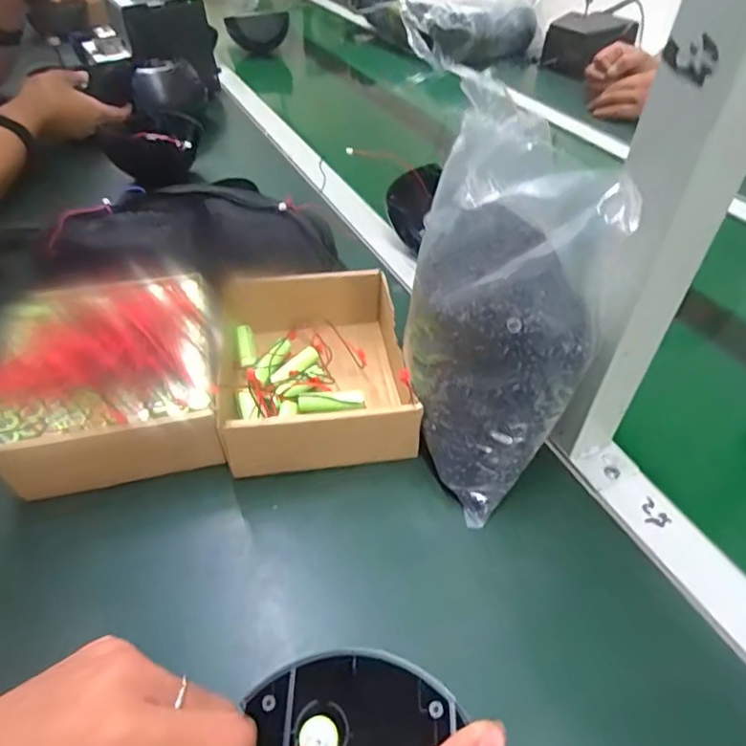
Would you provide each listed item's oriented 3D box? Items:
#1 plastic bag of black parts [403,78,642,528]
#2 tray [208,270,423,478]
[{"bbox_3d":[0.071,-0.033,0.342,0.090,0.208,0.149,-12,46,-14],"label":"plastic bag of black parts"},{"bbox_3d":[-0.046,-0.002,0.416,0.138,0.059,0.170,-5,44,-7],"label":"tray"}]

